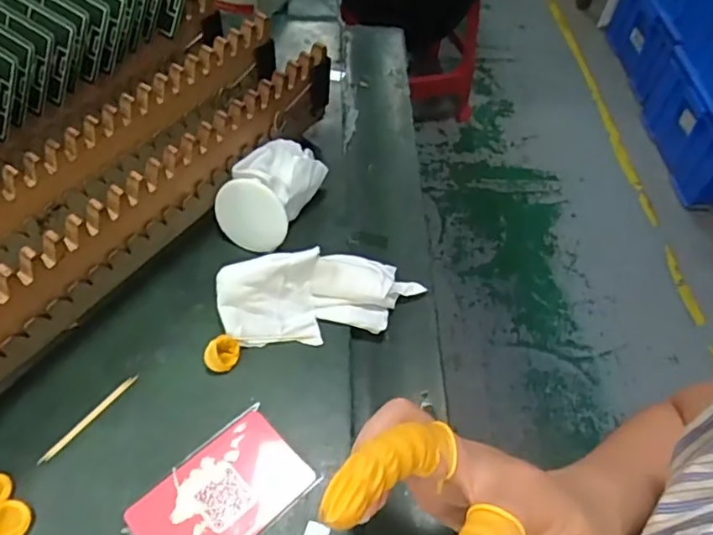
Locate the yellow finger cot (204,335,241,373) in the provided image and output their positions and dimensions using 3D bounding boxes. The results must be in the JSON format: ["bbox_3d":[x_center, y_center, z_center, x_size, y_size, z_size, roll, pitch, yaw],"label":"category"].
[{"bbox_3d":[-0.080,0.052,0.349,0.020,0.017,0.016,-12,55,-14],"label":"yellow finger cot"}]

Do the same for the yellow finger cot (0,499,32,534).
[{"bbox_3d":[-0.174,0.127,0.291,0.021,0.004,0.020,14,53,5],"label":"yellow finger cot"}]

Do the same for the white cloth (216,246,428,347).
[{"bbox_3d":[-0.019,0.014,0.371,0.134,0.040,0.053,-11,55,-13],"label":"white cloth"}]

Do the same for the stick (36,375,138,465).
[{"bbox_3d":[-0.149,0.083,0.327,0.005,0.004,0.064,33,57,19],"label":"stick"}]

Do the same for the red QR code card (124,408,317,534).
[{"bbox_3d":[-0.071,0.120,0.311,0.087,0.004,0.054,-35,67,-29],"label":"red QR code card"}]

